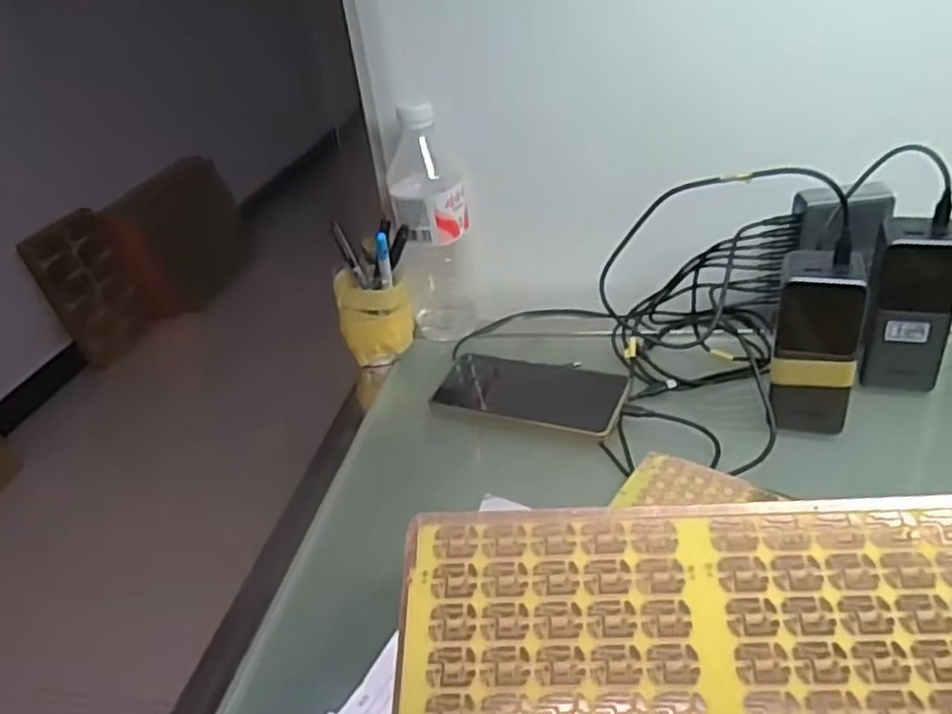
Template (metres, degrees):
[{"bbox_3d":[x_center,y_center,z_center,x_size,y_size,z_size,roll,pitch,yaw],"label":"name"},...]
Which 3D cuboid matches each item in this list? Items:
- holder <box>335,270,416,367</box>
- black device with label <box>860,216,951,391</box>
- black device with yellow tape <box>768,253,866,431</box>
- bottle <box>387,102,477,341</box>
[{"bbox_3d":[-0.093,-0.037,0.687,0.068,0.076,0.061,-11,32,-5],"label":"holder"},{"bbox_3d":[0.329,-0.038,0.548,0.060,0.122,0.051,12,37,29],"label":"black device with label"},{"bbox_3d":[0.246,-0.009,0.525,0.057,0.126,0.045,3,34,17],"label":"black device with yellow tape"},{"bbox_3d":[-0.041,-0.121,0.686,0.070,0.221,0.067,-8,32,0],"label":"bottle"}]

